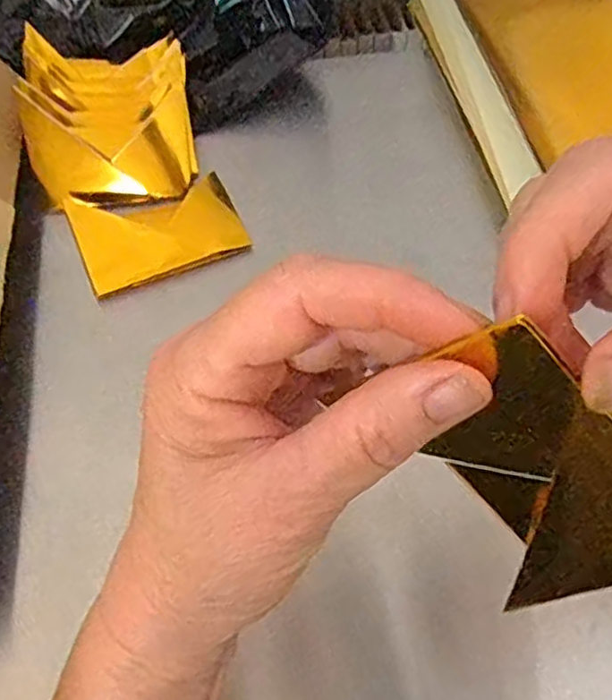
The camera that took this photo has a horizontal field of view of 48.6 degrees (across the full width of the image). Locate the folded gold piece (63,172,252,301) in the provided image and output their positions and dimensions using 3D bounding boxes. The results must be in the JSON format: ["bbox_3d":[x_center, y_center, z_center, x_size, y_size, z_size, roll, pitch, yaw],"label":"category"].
[{"bbox_3d":[-0.093,-0.077,0.427,0.099,0.020,0.061,-21,61,-11],"label":"folded gold piece"}]

